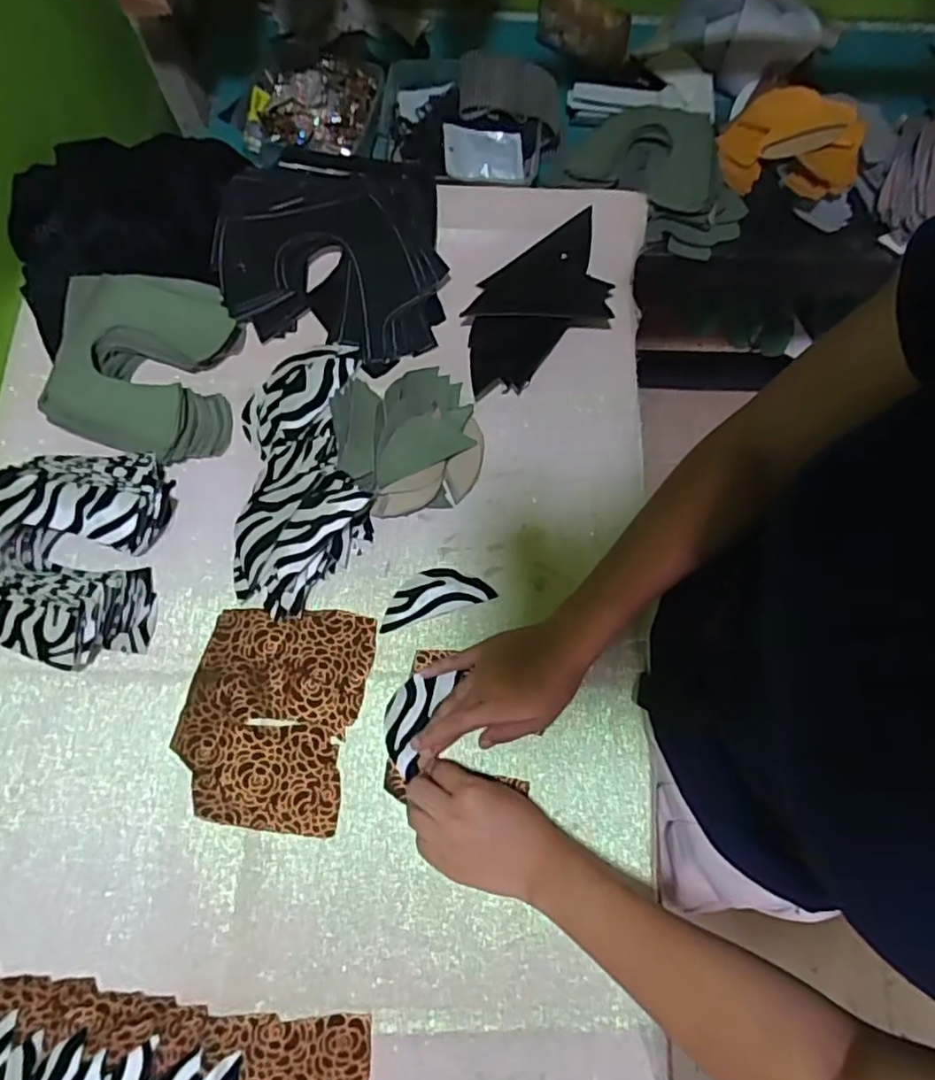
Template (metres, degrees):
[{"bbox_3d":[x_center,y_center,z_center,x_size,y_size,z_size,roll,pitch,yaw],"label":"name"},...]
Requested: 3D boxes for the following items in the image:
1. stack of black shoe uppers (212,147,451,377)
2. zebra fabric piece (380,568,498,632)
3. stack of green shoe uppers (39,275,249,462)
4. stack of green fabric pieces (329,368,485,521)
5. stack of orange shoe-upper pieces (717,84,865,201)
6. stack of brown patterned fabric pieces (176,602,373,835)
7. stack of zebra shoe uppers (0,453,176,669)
[{"bbox_3d":[-0.132,-0.285,0.630,0.214,0.041,0.220,5,72,0],"label":"stack of black shoe uppers"},{"bbox_3d":[-0.030,0.046,0.555,0.097,0.004,0.040,-16,74,-7],"label":"zebra fabric piece"},{"bbox_3d":[-0.299,-0.155,0.581,0.156,0.057,0.162,1,72,-1],"label":"stack of green shoe uppers"},{"bbox_3d":[-0.053,-0.097,0.577,0.129,0.046,0.142,-13,73,-6],"label":"stack of green fabric pieces"},{"bbox_3d":[0.421,-0.513,0.821,0.169,0.059,0.151,26,74,6],"label":"stack of orange shoe-upper pieces"},{"bbox_3d":[-0.160,0.140,0.521,0.137,0.010,0.173,10,72,1],"label":"stack of brown patterned fabric pieces"},{"bbox_3d":[-0.343,0.010,0.531,0.157,0.056,0.182,4,72,0],"label":"stack of zebra shoe uppers"}]

